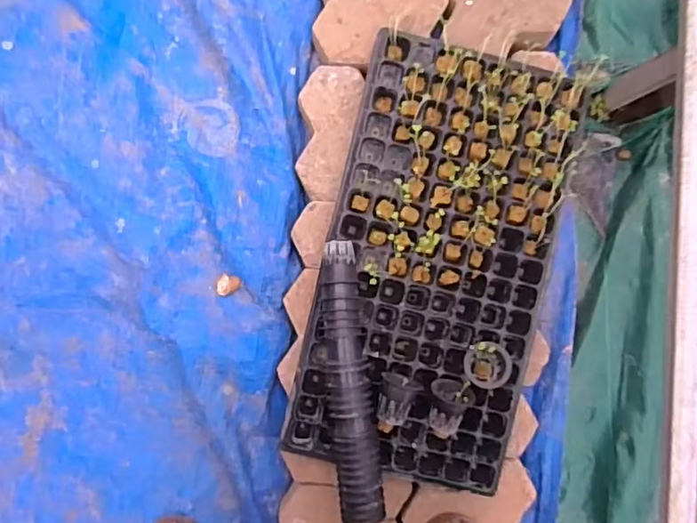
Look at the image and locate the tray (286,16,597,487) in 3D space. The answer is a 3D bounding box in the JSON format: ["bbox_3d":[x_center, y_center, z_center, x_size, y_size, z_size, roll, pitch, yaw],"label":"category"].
[{"bbox_3d":[0.111,-0.003,0.740,0.276,0.087,0.532,13,91,-1],"label":"tray"}]

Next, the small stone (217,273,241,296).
[{"bbox_3d":[-0.162,0.030,0.792,0.034,0.011,0.027,-35,91,0],"label":"small stone"}]

